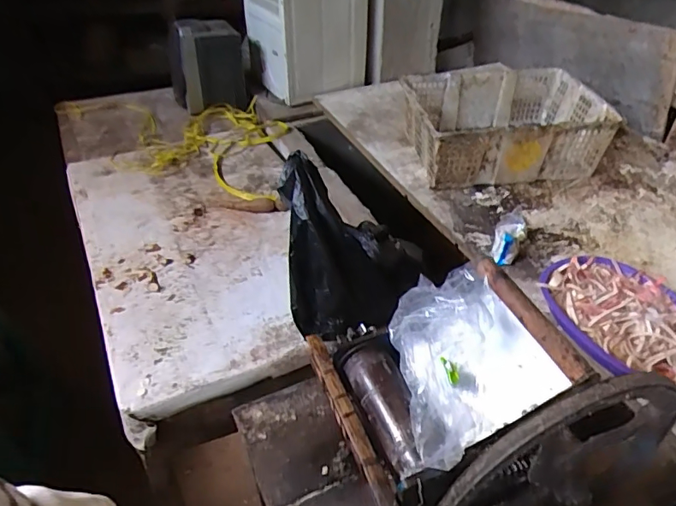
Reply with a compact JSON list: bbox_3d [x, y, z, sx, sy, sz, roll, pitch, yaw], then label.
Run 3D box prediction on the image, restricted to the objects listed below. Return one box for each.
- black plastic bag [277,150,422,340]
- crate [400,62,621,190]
[{"bbox_3d":[0.024,0.005,0.889,0.241,0.257,0.210,0,40,0],"label":"black plastic bag"},{"bbox_3d":[0.432,-0.333,1.346,0.475,0.178,0.376,-2,40,-2],"label":"crate"}]

